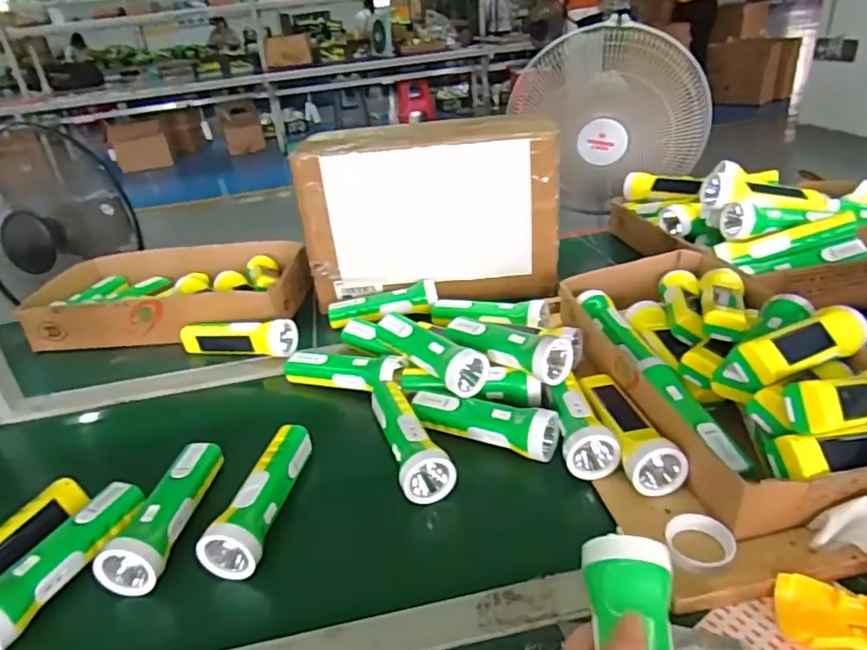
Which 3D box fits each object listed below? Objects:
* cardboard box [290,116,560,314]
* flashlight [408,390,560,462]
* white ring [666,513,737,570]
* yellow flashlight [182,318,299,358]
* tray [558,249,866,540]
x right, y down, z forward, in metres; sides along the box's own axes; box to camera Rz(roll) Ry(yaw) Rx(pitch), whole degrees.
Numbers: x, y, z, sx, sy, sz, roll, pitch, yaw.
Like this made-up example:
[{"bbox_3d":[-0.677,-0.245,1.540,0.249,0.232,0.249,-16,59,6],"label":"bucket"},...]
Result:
[{"bbox_3d":[-0.003,-0.184,0.930,0.384,0.244,0.150,-3,30,6],"label":"cardboard box"},{"bbox_3d":[0.049,0.098,0.643,0.170,0.045,0.052,12,35,29],"label":"flashlight"},{"bbox_3d":[0.223,0.181,0.487,0.052,0.017,0.046,-4,30,4],"label":"white ring"},{"bbox_3d":[-0.284,0.021,0.850,0.174,0.055,0.048,1,31,12],"label":"yellow flashlight"},{"bbox_3d":[0.317,0.007,0.643,0.238,0.101,0.436,-10,30,-7],"label":"tray"}]

